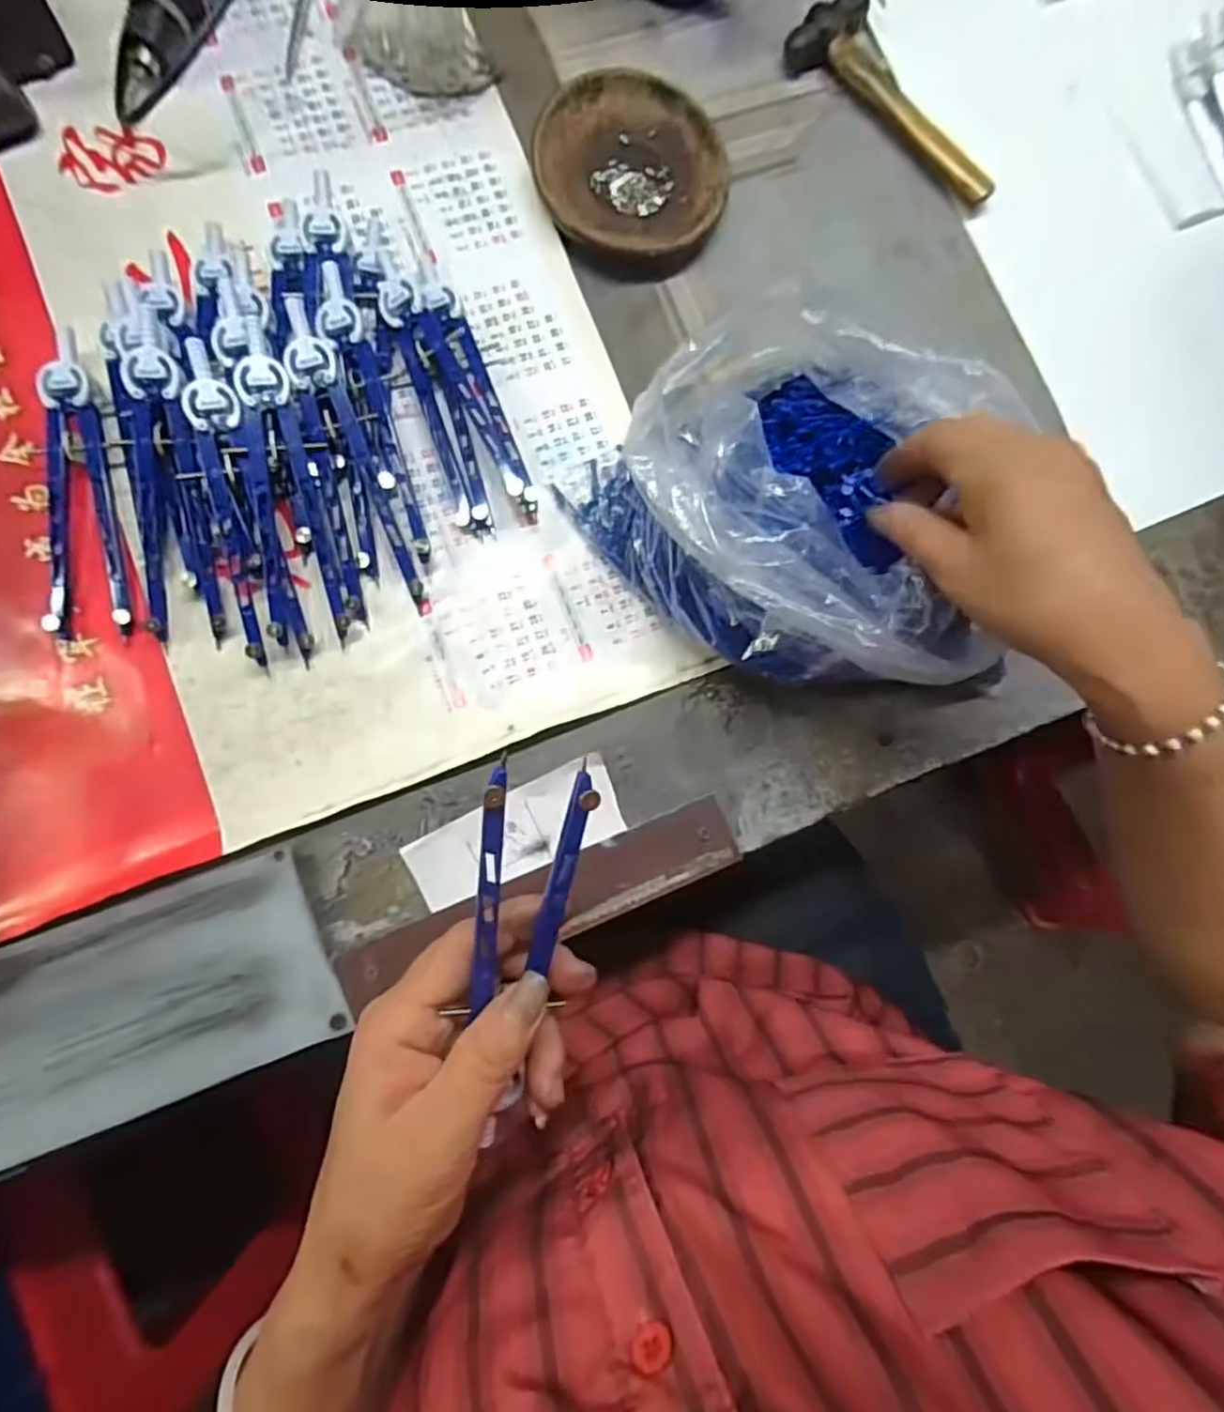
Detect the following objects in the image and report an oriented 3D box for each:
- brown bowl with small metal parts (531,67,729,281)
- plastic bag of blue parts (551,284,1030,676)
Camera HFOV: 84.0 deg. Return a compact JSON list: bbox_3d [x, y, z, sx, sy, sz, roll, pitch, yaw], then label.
[{"bbox_3d":[0.011,-0.310,0.397,0.109,0.018,0.106,1,83,-5],"label":"brown bowl with small metal parts"},{"bbox_3d":[0.102,-0.091,0.335,0.169,0.093,0.193,-33,87,-9],"label":"plastic bag of blue parts"}]

